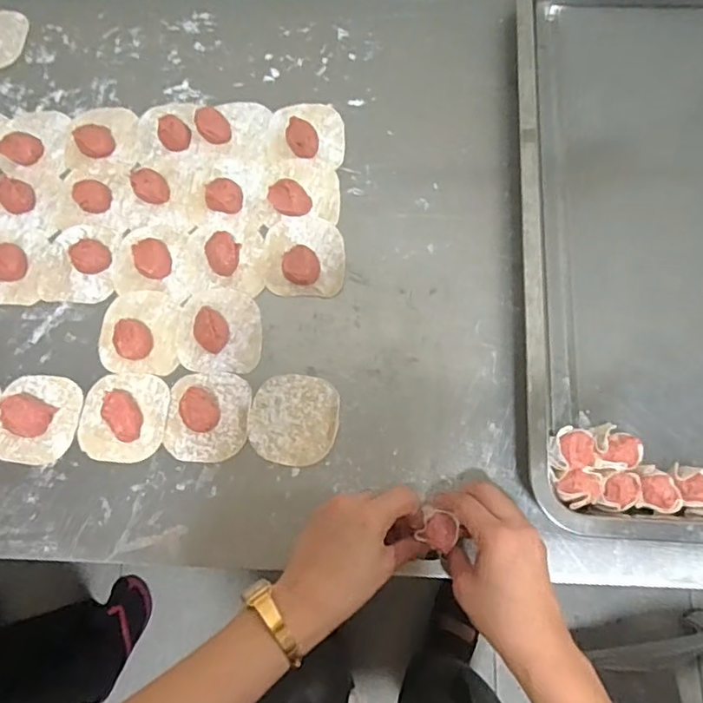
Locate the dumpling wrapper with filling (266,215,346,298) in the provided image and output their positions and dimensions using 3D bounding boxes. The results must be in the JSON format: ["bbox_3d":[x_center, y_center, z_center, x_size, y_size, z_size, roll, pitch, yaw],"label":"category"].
[{"bbox_3d":[-0.044,-0.092,0.529,0.073,0.017,0.079,0,74,2],"label":"dumpling wrapper with filling"}]

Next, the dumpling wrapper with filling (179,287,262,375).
[{"bbox_3d":[-0.120,-0.022,0.508,0.073,0.023,0.080,-5,74,1],"label":"dumpling wrapper with filling"}]

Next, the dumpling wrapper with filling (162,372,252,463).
[{"bbox_3d":[-0.125,0.054,0.484,0.071,0.024,0.076,1,74,2],"label":"dumpling wrapper with filling"}]

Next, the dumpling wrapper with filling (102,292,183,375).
[{"bbox_3d":[-0.194,-0.021,0.511,0.069,0.024,0.079,-1,74,2],"label":"dumpling wrapper with filling"}]

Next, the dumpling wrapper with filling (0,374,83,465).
[{"bbox_3d":[-0.278,0.058,0.499,0.072,0.011,0.078,6,74,4],"label":"dumpling wrapper with filling"}]

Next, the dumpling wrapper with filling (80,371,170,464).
[{"bbox_3d":[-0.200,0.054,0.491,0.074,0.018,0.078,2,74,3],"label":"dumpling wrapper with filling"}]

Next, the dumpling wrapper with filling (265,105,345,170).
[{"bbox_3d":[-0.045,-0.225,0.572,0.078,0.019,0.071,7,74,4],"label":"dumpling wrapper with filling"}]

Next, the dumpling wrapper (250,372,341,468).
[{"bbox_3d":[-0.049,0.058,0.490,0.075,0.004,0.077,13,75,6],"label":"dumpling wrapper"}]

